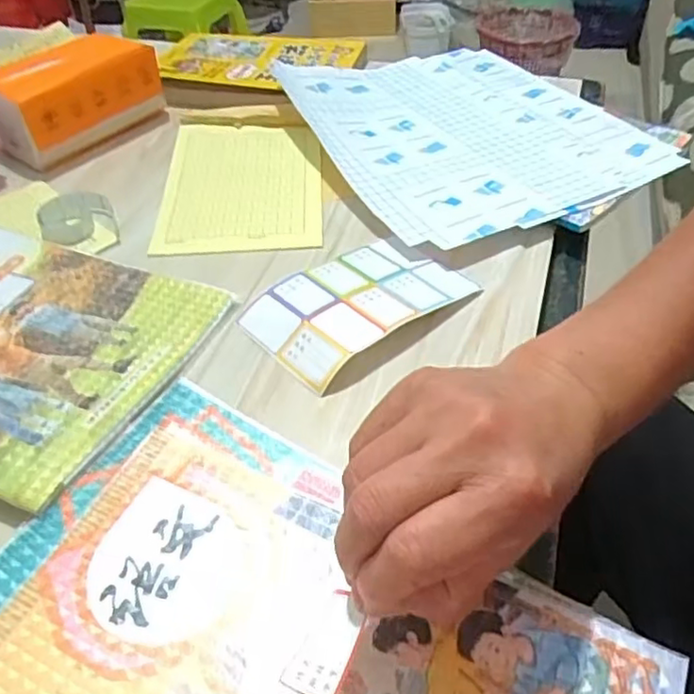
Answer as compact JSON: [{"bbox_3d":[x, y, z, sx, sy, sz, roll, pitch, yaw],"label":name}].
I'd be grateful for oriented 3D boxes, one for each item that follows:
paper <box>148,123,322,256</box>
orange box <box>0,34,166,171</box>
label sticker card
[{"bbox_3d":[-0.087,-0.139,0.541,0.128,0.009,0.178,-3,47,-1],"label":"paper"},{"bbox_3d":[-0.251,-0.232,0.599,0.074,0.075,0.153,28,53,27],"label":"orange box"},{"bbox_3d":[0.007,-0.034,0.425,0.137,0.014,0.086,-32,52,-26],"label":"label sticker card"}]

